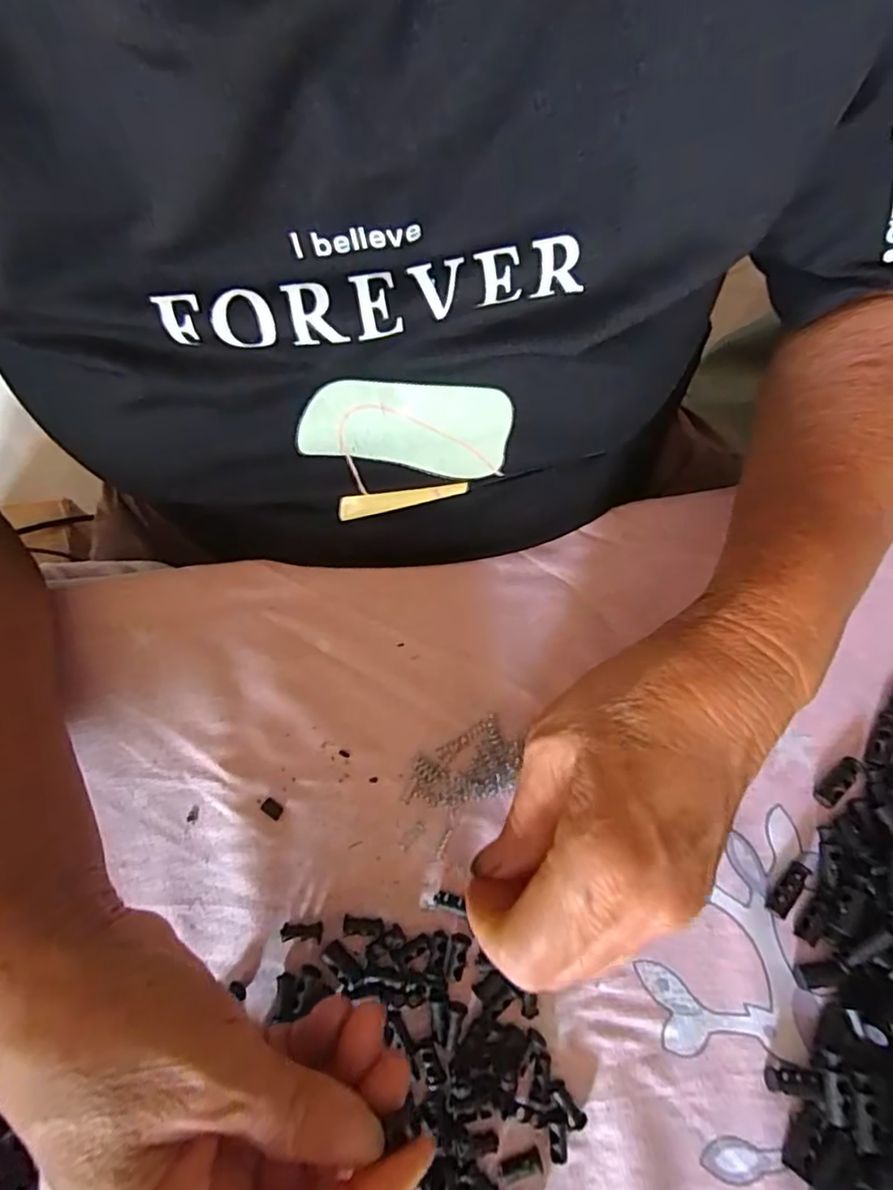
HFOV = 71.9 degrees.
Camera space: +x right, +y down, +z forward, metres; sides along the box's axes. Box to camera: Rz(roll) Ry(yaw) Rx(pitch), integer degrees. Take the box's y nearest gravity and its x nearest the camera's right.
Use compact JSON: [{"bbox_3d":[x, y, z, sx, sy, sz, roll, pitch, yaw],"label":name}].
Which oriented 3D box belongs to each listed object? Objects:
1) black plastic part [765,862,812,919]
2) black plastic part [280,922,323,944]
[{"bbox_3d":[0.147,0.126,0.263,0.008,0.004,0.024,39,77,8],"label":"black plastic part"},{"bbox_3d":[-0.060,0.140,0.255,0.017,0.004,0.007,4,75,-1],"label":"black plastic part"}]

